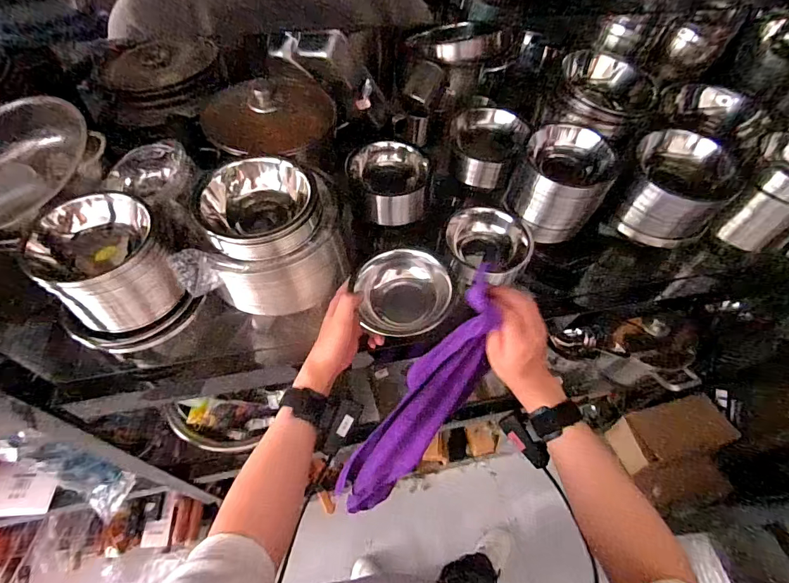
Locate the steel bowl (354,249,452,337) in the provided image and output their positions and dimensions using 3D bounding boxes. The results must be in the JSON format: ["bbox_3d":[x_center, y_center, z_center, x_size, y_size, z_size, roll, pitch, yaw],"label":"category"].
[{"bbox_3d":[0.011,0.002,0.516,0.121,0.047,0.109,3,81,4],"label":"steel bowl"}]

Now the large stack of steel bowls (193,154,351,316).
[{"bbox_3d":[-0.155,-0.051,0.520,0.140,0.179,0.125,20,57,10],"label":"large stack of steel bowls"}]

